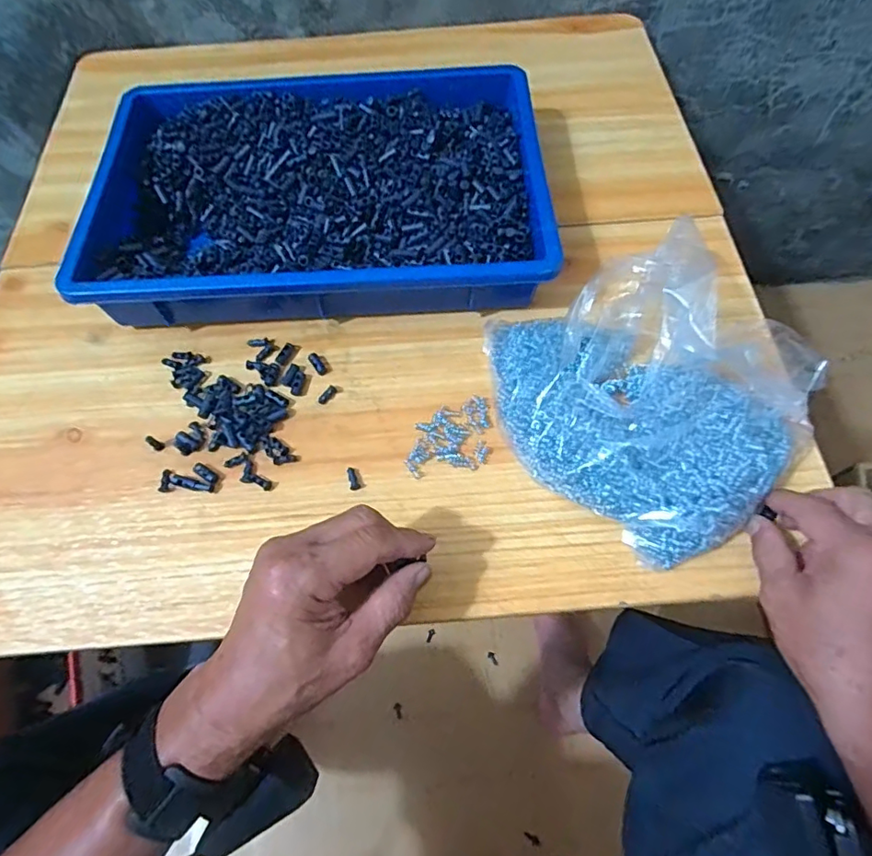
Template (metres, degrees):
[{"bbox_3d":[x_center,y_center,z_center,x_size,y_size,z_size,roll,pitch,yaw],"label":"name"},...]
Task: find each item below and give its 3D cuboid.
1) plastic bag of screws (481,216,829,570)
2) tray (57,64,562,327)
[{"bbox_3d":[0.154,-0.040,0.363,0.213,0.086,0.212,-33,68,-13],"label":"plastic bag of screws"},{"bbox_3d":[-0.096,-0.201,0.458,0.357,0.060,0.250,-3,65,0],"label":"tray"}]

